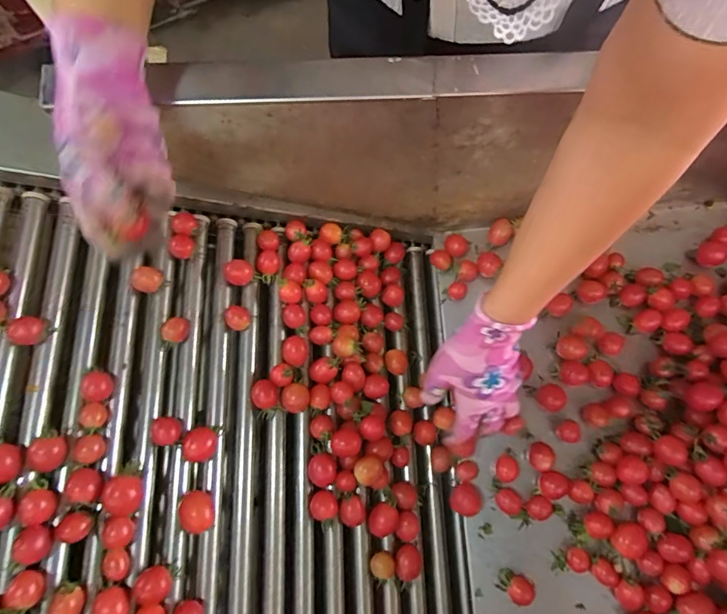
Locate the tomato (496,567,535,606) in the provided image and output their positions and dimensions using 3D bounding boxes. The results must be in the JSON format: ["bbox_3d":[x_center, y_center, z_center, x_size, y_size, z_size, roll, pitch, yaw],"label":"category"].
[{"bbox_3d":[0.159,0.292,0.479,0.033,0.027,0.026,32,74,8],"label":"tomato"}]

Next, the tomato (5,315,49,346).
[{"bbox_3d":[-0.314,0.023,0.429,0.030,0.030,0.026,5,72,0],"label":"tomato"}]

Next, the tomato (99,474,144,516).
[{"bbox_3d":[-0.215,0.169,0.411,0.027,0.026,0.034,8,72,1],"label":"tomato"}]

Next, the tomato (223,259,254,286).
[{"bbox_3d":[-0.140,-0.039,0.513,0.031,0.024,0.022,-24,74,-9],"label":"tomato"}]

